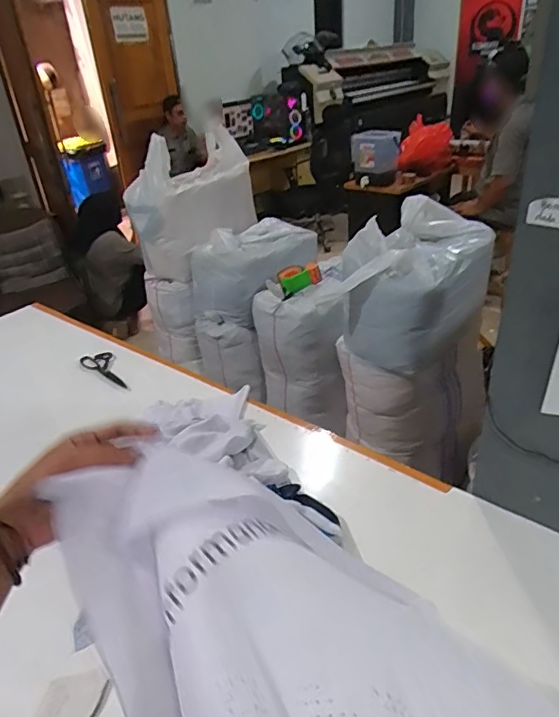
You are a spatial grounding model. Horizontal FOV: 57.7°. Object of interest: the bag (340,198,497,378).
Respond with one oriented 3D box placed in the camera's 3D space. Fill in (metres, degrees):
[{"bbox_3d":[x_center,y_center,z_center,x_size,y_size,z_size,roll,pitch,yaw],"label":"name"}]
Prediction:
[{"bbox_3d":[0.419,-0.233,1.569,0.354,0.379,0.410,18,38,33],"label":"bag"}]

